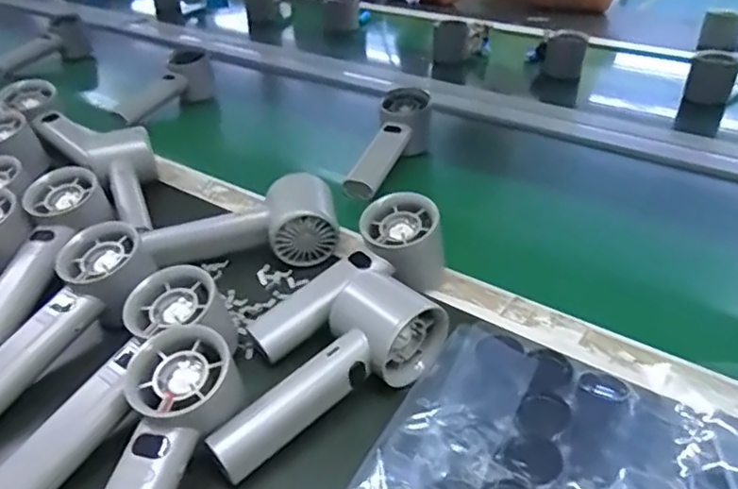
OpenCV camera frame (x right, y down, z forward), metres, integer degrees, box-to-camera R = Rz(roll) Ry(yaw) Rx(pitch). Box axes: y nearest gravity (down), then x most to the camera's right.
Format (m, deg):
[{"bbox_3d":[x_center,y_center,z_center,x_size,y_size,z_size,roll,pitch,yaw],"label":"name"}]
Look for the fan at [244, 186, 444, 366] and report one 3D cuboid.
[{"bbox_3d":[-0.011,0.030,0.426,0.157,0.055,0.050,-39,48,-21],"label":"fan"}]

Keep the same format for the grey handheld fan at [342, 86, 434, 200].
[{"bbox_3d":[0.017,-0.100,0.623,0.063,0.050,0.155,19,58,26],"label":"grey handheld fan"}]

